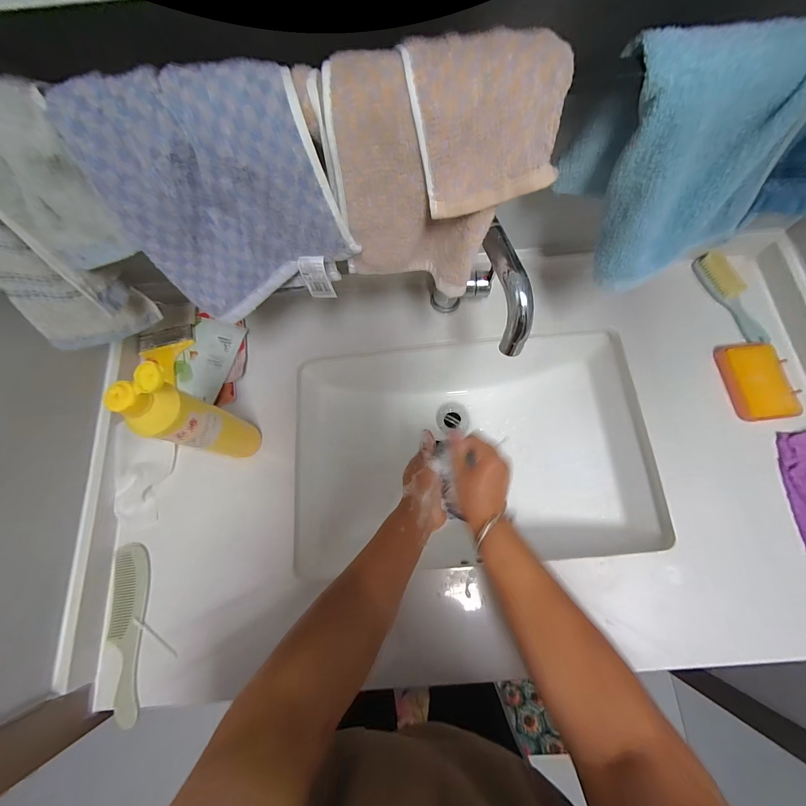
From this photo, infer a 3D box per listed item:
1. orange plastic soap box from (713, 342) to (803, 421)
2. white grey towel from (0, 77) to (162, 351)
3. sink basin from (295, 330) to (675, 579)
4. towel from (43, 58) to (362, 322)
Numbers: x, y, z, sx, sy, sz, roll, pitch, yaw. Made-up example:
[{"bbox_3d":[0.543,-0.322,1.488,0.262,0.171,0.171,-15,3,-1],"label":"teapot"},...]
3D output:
[{"bbox_3d":[0.524,-0.034,0.503,0.072,0.024,0.115,-6,74,0],"label":"orange plastic soap box"},{"bbox_3d":[-0.326,-0.139,0.319,0.184,0.212,0.089,-8,74,-1],"label":"white grey towel"},{"bbox_3d":[0.103,0.077,0.589,0.528,0.153,0.351,-1,74,1],"label":"sink basin"},{"bbox_3d":[-0.139,-0.161,0.287,0.164,0.176,0.038,-11,56,4],"label":"towel"}]

